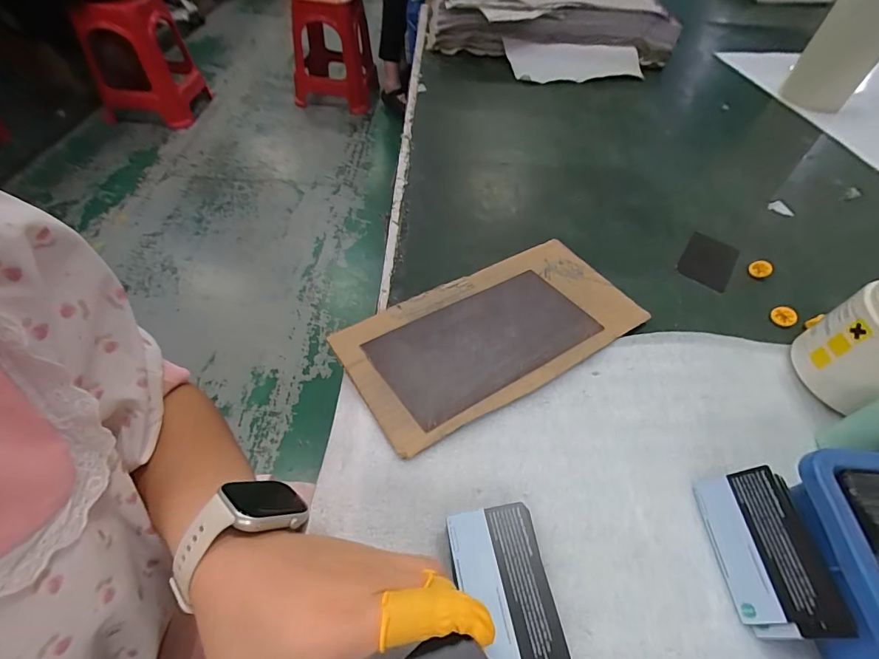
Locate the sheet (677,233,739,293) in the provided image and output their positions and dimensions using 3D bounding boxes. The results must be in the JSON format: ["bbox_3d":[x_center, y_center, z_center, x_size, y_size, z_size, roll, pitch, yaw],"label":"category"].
[{"bbox_3d":[0.303,-0.078,0.465,0.053,0.004,0.080,30,56,17],"label":"sheet"}]

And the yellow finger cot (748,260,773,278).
[{"bbox_3d":[0.350,-0.067,0.449,0.020,0.013,0.015,36,58,21],"label":"yellow finger cot"}]

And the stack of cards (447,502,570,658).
[{"bbox_3d":[0.038,0.157,0.251,0.054,0.023,0.087,-6,53,-9],"label":"stack of cards"}]

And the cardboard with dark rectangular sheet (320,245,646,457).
[{"bbox_3d":[0.053,0.000,0.380,0.271,0.009,0.131,-24,58,-21],"label":"cardboard with dark rectangular sheet"}]

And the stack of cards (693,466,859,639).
[{"bbox_3d":[0.207,0.139,0.263,0.009,0.055,0.091,21,47,-26],"label":"stack of cards"}]

